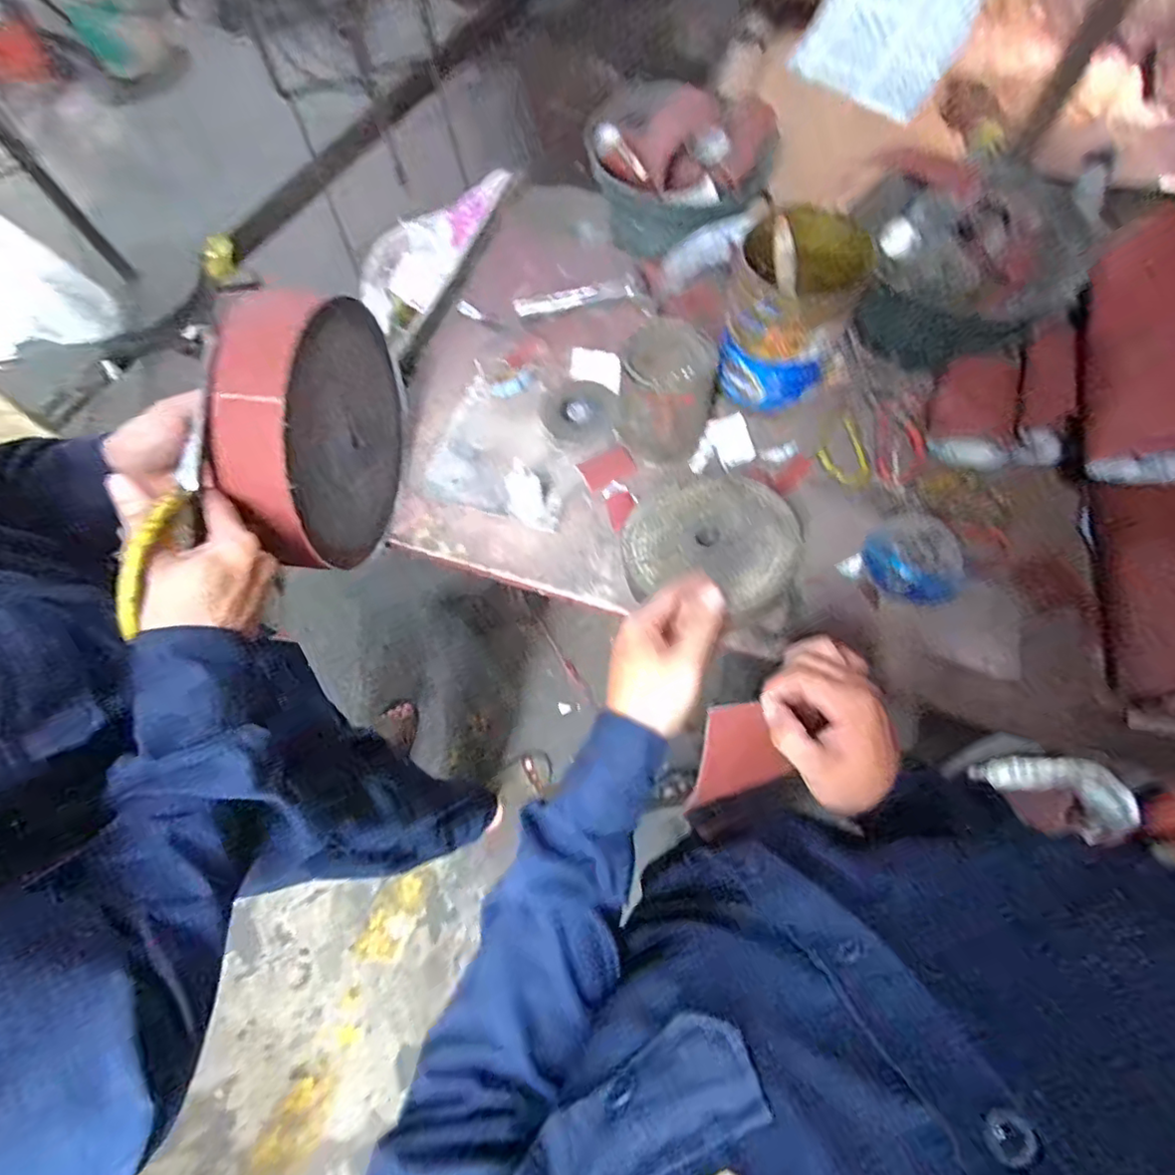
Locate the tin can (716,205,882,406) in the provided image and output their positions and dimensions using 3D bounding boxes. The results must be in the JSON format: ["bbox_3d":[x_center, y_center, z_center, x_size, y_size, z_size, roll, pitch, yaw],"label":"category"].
[{"bbox_3d":[0.208,-0.286,0.650,0.136,0.151,0.128,-37,71,-11],"label":"tin can"}]

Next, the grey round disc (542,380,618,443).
[{"bbox_3d":[-0.010,-0.203,0.700,0.082,0.013,0.074,-27,70,-8],"label":"grey round disc"}]

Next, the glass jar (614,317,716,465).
[{"bbox_3d":[0.082,-0.202,0.649,0.096,0.115,0.106,11,69,7],"label":"glass jar"}]

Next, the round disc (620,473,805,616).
[{"bbox_3d":[0.118,-0.047,0.586,0.166,0.028,0.158,17,70,9],"label":"round disc"}]

